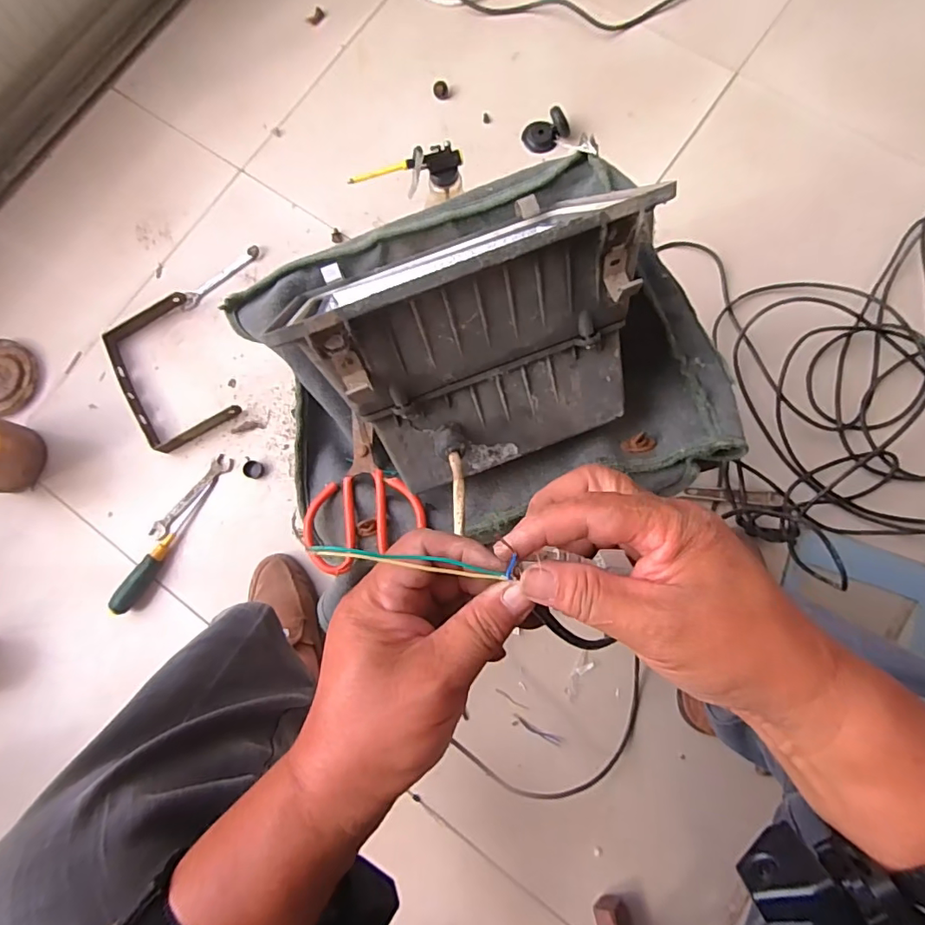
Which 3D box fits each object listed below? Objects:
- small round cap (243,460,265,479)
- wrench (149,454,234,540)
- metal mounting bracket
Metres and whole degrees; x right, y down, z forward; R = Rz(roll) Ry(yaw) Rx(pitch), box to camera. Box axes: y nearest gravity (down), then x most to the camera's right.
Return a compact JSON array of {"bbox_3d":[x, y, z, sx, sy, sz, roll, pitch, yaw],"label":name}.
[{"bbox_3d":[-0.321,0.011,0.784,0.032,0.014,0.028,12,82,5],"label":"small round cap"},{"bbox_3d":[-0.413,0.051,0.781,0.029,0.008,0.161,42,85,8],"label":"wrench"},{"bbox_3d":[-0.460,-0.142,0.795,0.148,0.020,0.226,-28,81,-2],"label":"metal mounting bracket"}]

